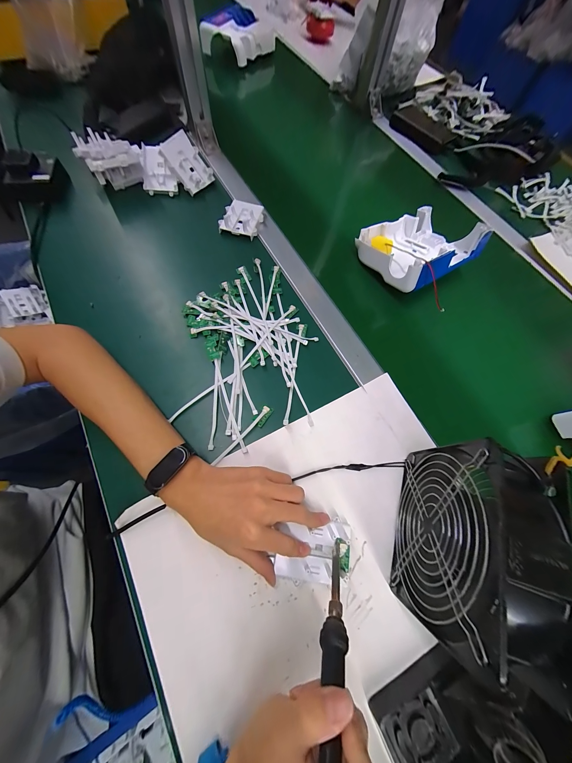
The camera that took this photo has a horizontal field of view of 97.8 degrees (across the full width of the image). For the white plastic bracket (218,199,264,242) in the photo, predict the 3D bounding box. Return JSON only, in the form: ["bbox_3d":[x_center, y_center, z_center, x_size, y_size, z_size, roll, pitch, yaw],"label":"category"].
[{"bbox_3d":[-0.081,-0.301,0.460,0.066,0.020,0.073,14,69,2],"label":"white plastic bracket"}]

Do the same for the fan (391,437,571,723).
[{"bbox_3d":[0.159,0.140,0.228,0.064,0.151,0.146,14,69,1],"label":"fan"}]

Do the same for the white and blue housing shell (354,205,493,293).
[{"bbox_3d":[0.229,-0.236,0.432,0.176,0.077,0.143,-27,73,-13],"label":"white and blue housing shell"}]

